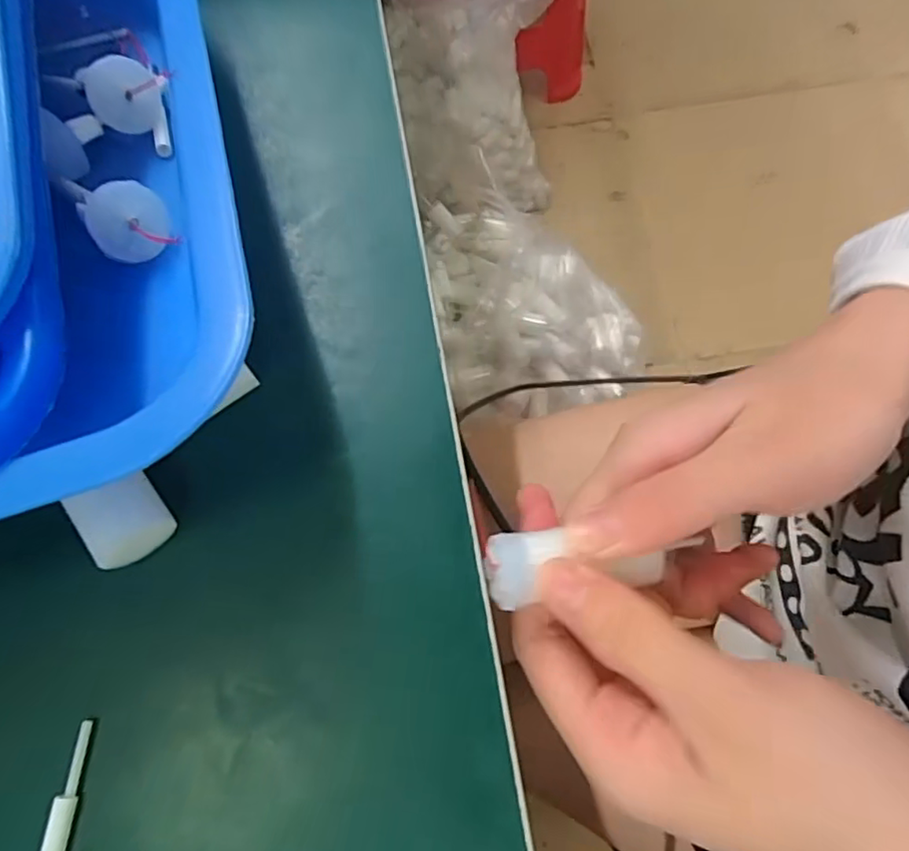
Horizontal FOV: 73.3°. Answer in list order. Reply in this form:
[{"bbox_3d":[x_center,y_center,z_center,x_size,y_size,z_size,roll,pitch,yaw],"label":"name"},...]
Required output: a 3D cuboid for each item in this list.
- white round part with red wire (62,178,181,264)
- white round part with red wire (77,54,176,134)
[{"bbox_3d":[-0.092,-0.057,0.173,0.021,0.010,0.021,-19,96,-20],"label":"white round part with red wire"},{"bbox_3d":[-0.104,-0.104,0.191,0.023,0.004,0.021,-7,107,-22],"label":"white round part with red wire"}]

